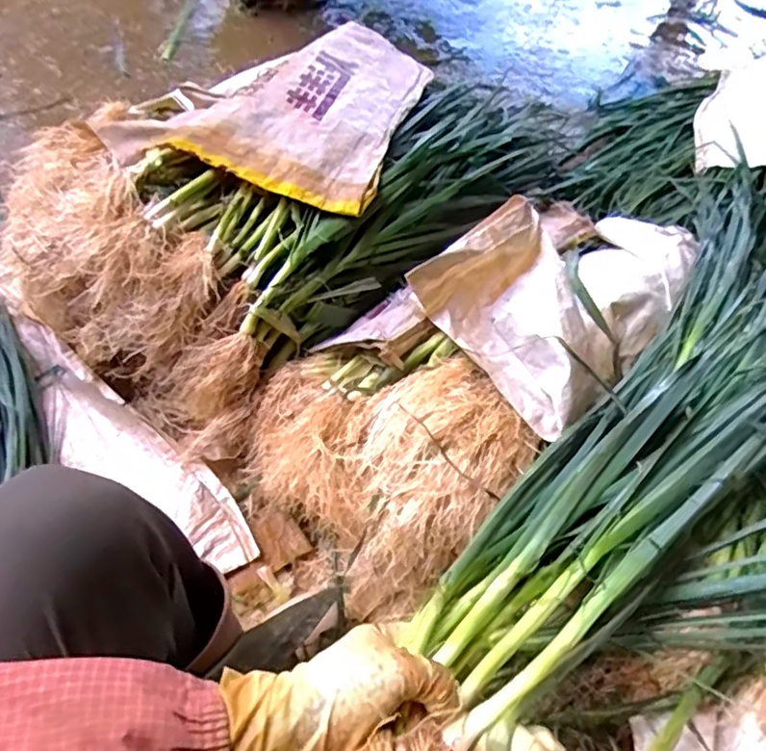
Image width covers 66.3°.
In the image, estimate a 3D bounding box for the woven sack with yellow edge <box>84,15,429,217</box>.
[{"bbox_3d":[-0.143,-0.447,0.910,0.373,0.092,0.519,16,57,3],"label":"woven sack with yellow edge"}]

